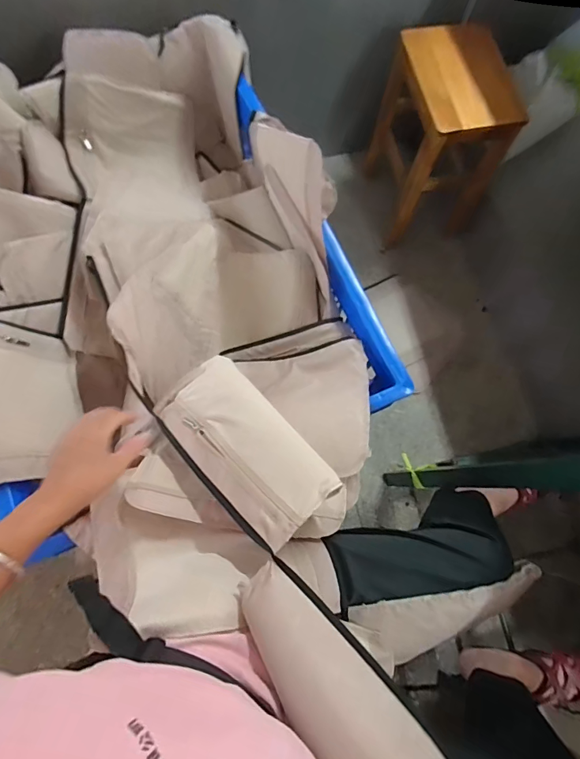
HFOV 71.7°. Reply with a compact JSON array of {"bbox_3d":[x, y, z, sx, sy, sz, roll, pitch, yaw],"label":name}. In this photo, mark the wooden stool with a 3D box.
[{"bbox_3d":[0.392,-0.638,1.088,0.253,0.377,0.321,-2,72,-3],"label":"wooden stool"}]

